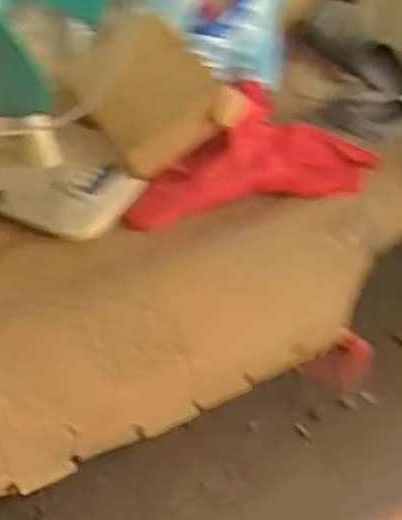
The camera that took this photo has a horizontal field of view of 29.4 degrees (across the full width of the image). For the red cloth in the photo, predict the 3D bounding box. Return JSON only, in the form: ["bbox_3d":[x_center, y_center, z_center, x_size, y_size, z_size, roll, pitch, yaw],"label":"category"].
[{"bbox_3d":[0.078,-0.190,1.367,0.436,0.148,0.188,-10,43,-9],"label":"red cloth"}]

